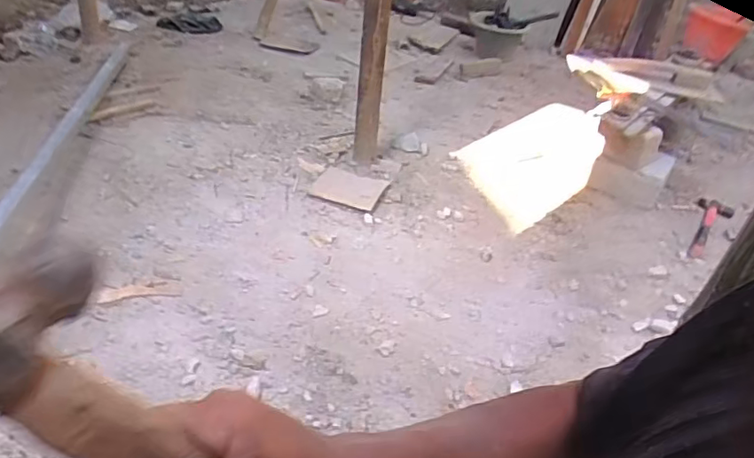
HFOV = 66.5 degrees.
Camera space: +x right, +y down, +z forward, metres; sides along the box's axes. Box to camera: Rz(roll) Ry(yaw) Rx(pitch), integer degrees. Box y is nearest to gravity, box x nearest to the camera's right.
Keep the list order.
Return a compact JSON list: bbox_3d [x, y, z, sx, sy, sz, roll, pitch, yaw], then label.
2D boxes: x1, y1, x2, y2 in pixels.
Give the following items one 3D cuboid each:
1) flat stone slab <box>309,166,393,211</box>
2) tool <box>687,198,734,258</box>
[{"bbox_3d":[-0.075,-0.118,1.589,0.185,0.013,0.164,15,35,10],"label":"flat stone slab"},{"bbox_3d":[0.924,-0.008,1.603,0.091,0.029,0.332,26,39,25],"label":"tool"}]

